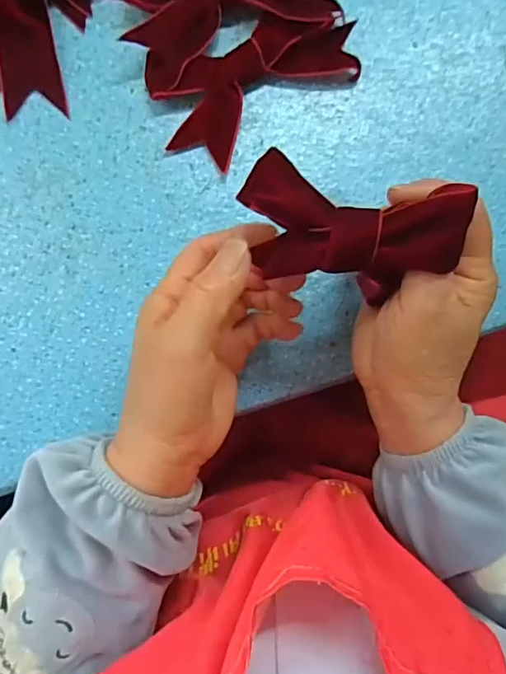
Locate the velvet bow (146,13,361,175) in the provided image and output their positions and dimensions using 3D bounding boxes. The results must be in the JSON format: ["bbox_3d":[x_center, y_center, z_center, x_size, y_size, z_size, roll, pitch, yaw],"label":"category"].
[{"bbox_3d":[0.005,-0.163,0.339,0.134,0.015,0.075,-19,87,-5],"label":"velvet bow"}]

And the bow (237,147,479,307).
[{"bbox_3d":[0.046,-0.051,0.251,0.102,0.030,0.052,11,85,4],"label":"bow"}]

